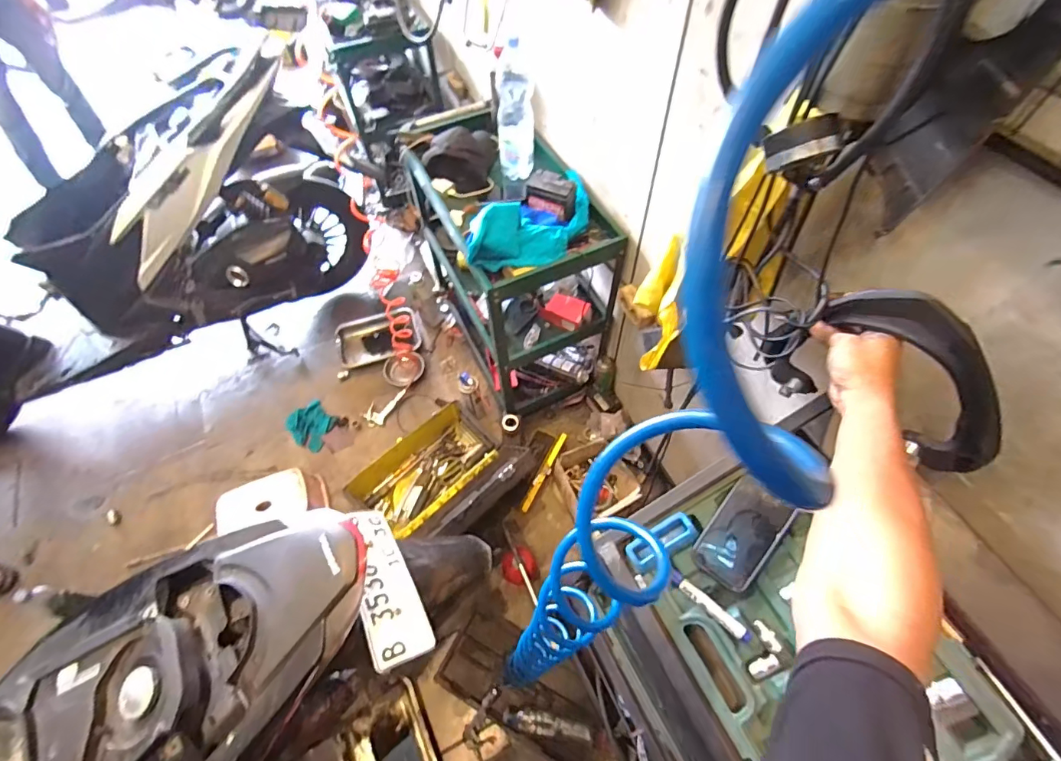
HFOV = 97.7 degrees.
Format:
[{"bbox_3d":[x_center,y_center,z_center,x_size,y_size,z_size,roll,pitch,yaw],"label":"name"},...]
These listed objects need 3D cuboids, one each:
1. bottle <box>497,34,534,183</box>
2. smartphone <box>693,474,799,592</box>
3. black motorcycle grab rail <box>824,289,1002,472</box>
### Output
[{"bbox_3d":[-0.037,-0.651,1.150,0.088,0.290,0.078,3,59,3],"label":"bottle"},{"bbox_3d":[0.281,0.206,0.618,0.077,0.007,0.136,36,100,36],"label":"smartphone"},{"bbox_3d":[0.446,0.013,0.511,0.039,0.117,0.282,-46,108,-22],"label":"black motorcycle grab rail"}]

